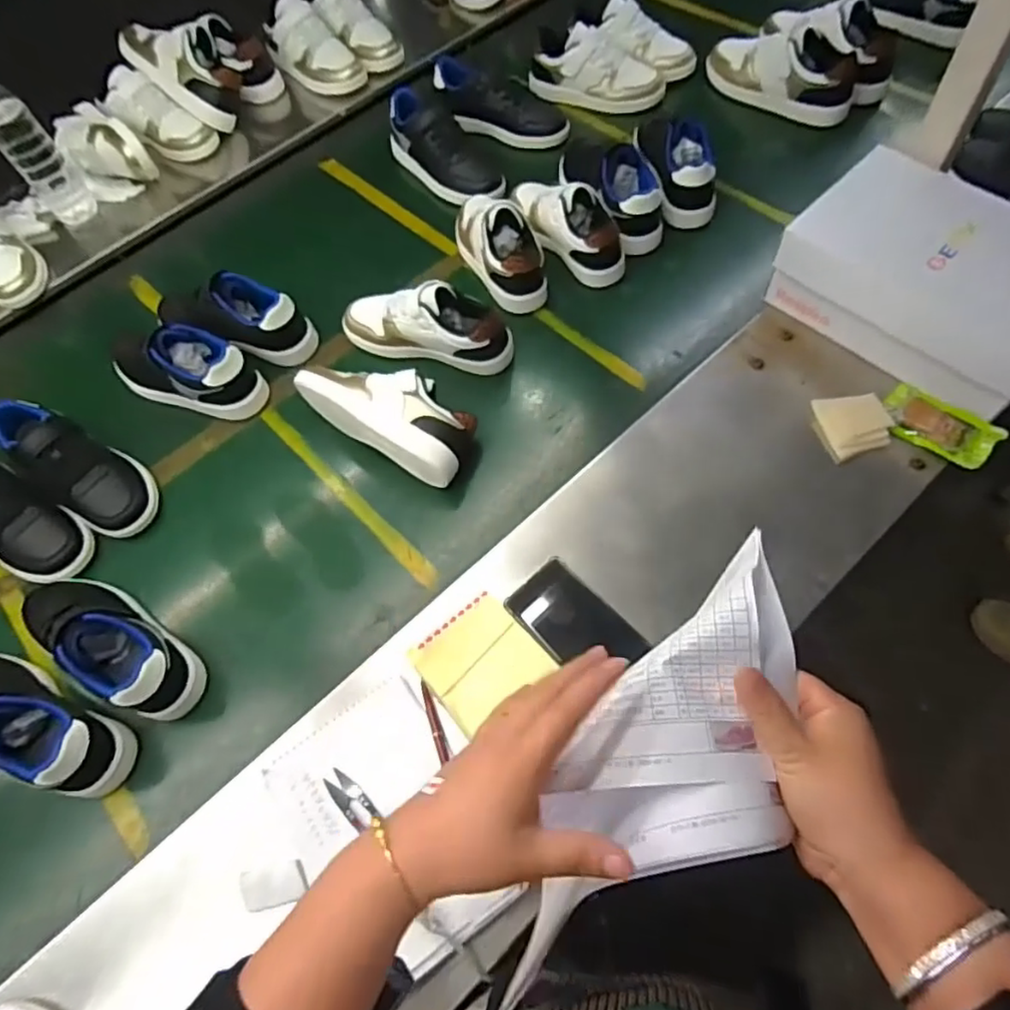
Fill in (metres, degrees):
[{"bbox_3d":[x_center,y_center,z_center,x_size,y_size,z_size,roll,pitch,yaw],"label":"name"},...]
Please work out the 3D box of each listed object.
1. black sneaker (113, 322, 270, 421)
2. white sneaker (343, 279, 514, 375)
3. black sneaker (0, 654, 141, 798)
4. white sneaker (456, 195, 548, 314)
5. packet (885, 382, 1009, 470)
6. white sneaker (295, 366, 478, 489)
[{"bbox_3d":[-0.414,-0.170,0.805,0.213,0.113,0.071,16,64,11],"label":"black sneaker"},{"bbox_3d":[-0.102,-0.234,0.795,0.224,0.094,0.077,13,64,10],"label":"white sneaker"},{"bbox_3d":[-0.476,0.210,0.622,0.222,0.089,0.082,25,66,15],"label":"black sneaker"},{"bbox_3d":[-0.012,-0.359,0.848,0.076,0.090,0.205,-24,64,-9],"label":"white sneaker"},{"bbox_3d":[0.457,-0.086,0.671,0.064,0.026,0.109,-39,67,-16],"label":"packet"},{"bbox_3d":[-0.131,-0.106,0.751,0.216,0.085,0.099,33,69,18],"label":"white sneaker"}]

